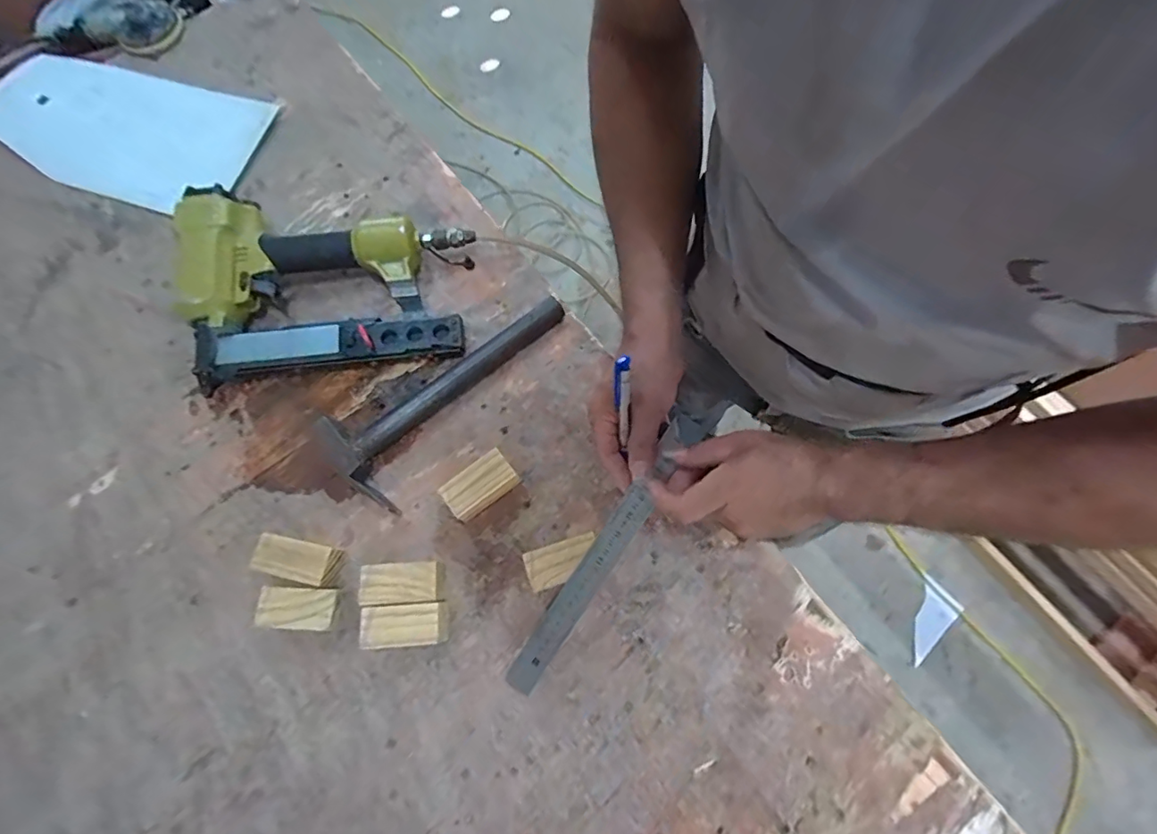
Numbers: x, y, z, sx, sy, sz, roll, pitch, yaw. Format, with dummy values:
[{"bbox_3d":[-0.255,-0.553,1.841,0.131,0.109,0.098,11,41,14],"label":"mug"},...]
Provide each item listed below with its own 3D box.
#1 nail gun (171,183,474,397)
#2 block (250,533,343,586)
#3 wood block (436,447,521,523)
[{"bbox_3d":[-0.282,-0.167,0.607,0.307,0.075,0.228,-11,71,-2],"label":"nail gun"},{"bbox_3d":[-0.273,0.141,0.519,0.077,0.042,0.038,12,72,5],"label":"block"},{"bbox_3d":[-0.101,0.070,0.542,0.072,0.041,0.036,-37,74,-11],"label":"wood block"}]

